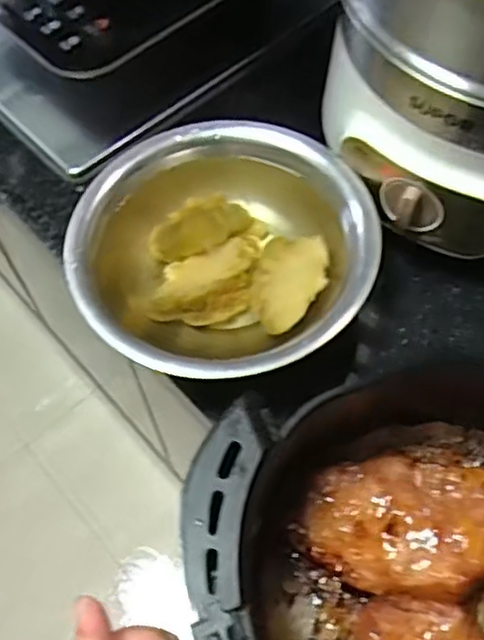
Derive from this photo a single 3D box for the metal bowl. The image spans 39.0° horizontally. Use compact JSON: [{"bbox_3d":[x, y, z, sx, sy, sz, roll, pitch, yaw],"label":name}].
[{"bbox_3d":[-0.013,-0.052,0.530,0.218,0.057,0.224,-1,61,2],"label":"metal bowl"}]

